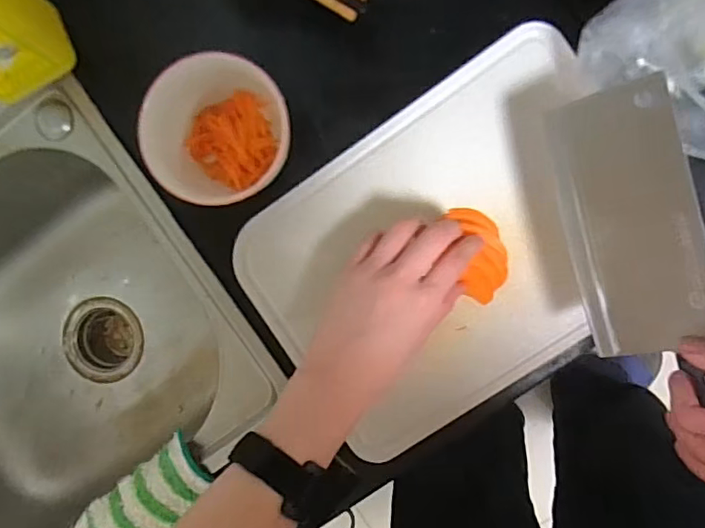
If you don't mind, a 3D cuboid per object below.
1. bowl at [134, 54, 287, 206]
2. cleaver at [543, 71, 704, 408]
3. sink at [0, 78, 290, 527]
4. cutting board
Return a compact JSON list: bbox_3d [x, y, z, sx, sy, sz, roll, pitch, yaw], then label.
[{"bbox_3d":[-0.108,-0.108,0.454,0.108,0.066,0.108,0,93,7],"label":"bowl"},{"bbox_3d":[0.198,0.025,0.367,0.079,0.020,0.278,-16,89,35],"label":"cleaver"},{"bbox_3d":[-0.336,0.101,0.635,0.483,0.234,0.367,-34,88,7],"label":"sink"},{"bbox_3d":[0.081,-0.012,0.466,0.323,0.009,0.243,-37,88,7],"label":"cutting board"}]

